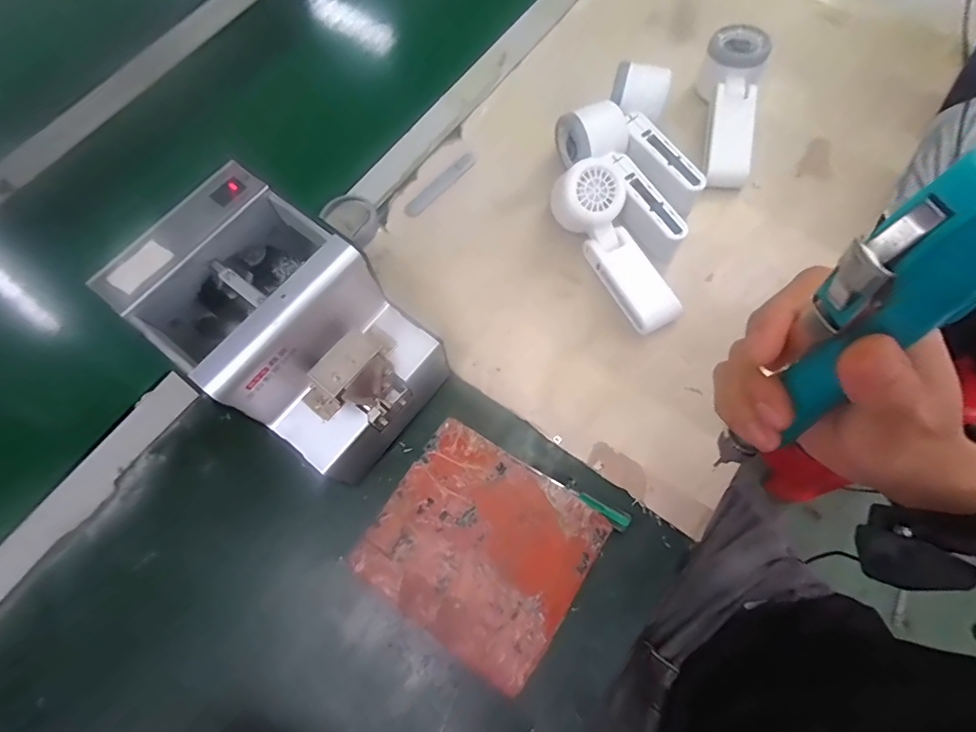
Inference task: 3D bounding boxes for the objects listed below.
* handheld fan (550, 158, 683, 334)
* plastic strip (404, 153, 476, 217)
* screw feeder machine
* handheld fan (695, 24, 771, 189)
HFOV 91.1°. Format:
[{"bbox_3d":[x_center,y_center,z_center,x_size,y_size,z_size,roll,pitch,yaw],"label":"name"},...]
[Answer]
[{"bbox_3d":[0.118,-0.107,0.426,0.056,0.043,0.155,-28,86,-8],"label":"handheld fan"},{"bbox_3d":[-0.049,-0.186,0.490,0.016,0.005,0.092,40,76,14],"label":"plastic strip"},{"bbox_3d":[-0.136,-0.020,0.352,0.168,0.147,0.117,35,75,13],"label":"screw feeder machine"},{"bbox_3d":[0.244,-0.259,0.488,0.051,0.049,0.164,4,85,3],"label":"handheld fan"}]

